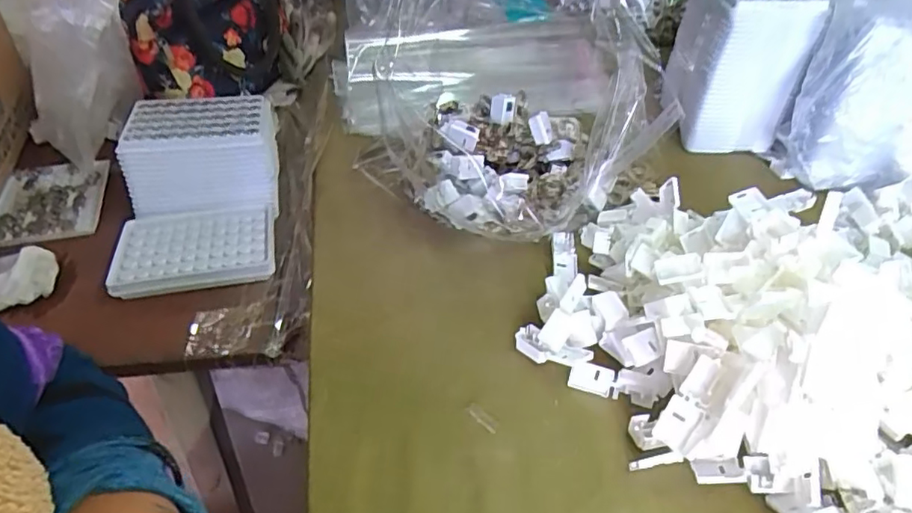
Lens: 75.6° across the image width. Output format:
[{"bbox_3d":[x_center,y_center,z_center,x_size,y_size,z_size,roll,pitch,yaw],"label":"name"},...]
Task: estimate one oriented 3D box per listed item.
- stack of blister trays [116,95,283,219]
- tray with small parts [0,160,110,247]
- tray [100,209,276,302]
[{"bbox_3d":[-0.240,-0.097,0.566,0.133,0.078,0.099,-6,38,-8],"label":"stack of blister trays"},{"bbox_3d":[-0.397,-0.057,0.573,0.091,0.015,0.125,-9,42,-15],"label":"tray with small parts"},{"bbox_3d":[-0.230,-0.006,0.516,0.132,0.014,0.090,-10,44,-11],"label":"tray"}]

